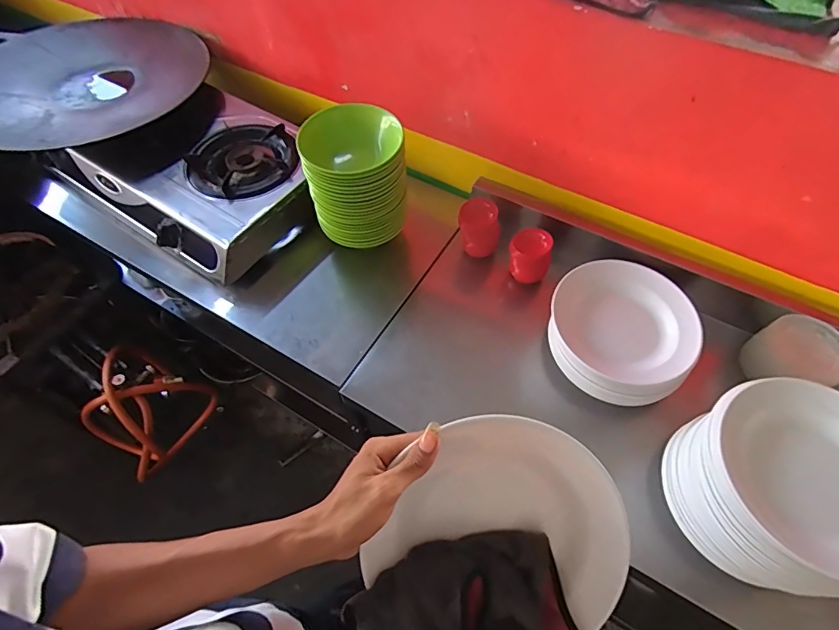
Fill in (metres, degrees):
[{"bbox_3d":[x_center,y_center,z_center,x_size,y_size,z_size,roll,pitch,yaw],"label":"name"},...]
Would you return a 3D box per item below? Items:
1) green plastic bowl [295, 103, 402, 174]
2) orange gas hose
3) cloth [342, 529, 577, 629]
[{"bbox_3d":[-0.115,-0.287,0.788,0.156,0.084,0.163,-1,58,1],"label":"green plastic bowl"},{"bbox_3d":[-0.659,0.248,1.118,0.157,0.338,0.244,22,61,14],"label":"orange gas hose"},{"bbox_3d":[0.037,0.247,0.380,0.182,0.062,0.108,-7,58,-3],"label":"cloth"}]

